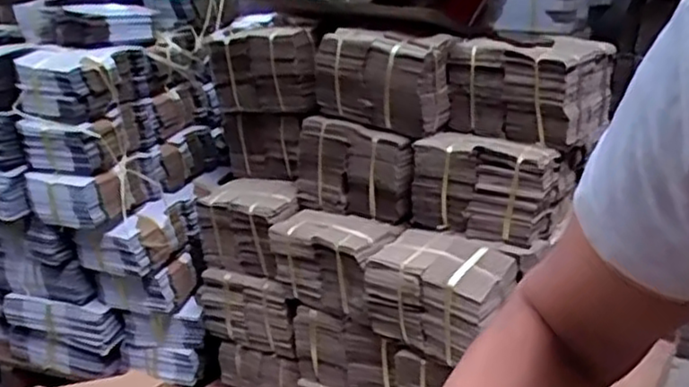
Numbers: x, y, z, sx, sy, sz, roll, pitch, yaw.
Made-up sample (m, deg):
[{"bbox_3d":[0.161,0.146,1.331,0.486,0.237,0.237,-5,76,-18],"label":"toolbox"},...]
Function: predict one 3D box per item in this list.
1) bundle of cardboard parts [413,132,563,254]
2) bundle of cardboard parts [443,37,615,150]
[{"bbox_3d":[0.273,-0.015,1.351,0.263,0.177,0.175,15,22,35],"label":"bundle of cardboard parts"},{"bbox_3d":[0.367,-0.214,1.408,0.267,0.180,0.220,15,22,35],"label":"bundle of cardboard parts"}]

